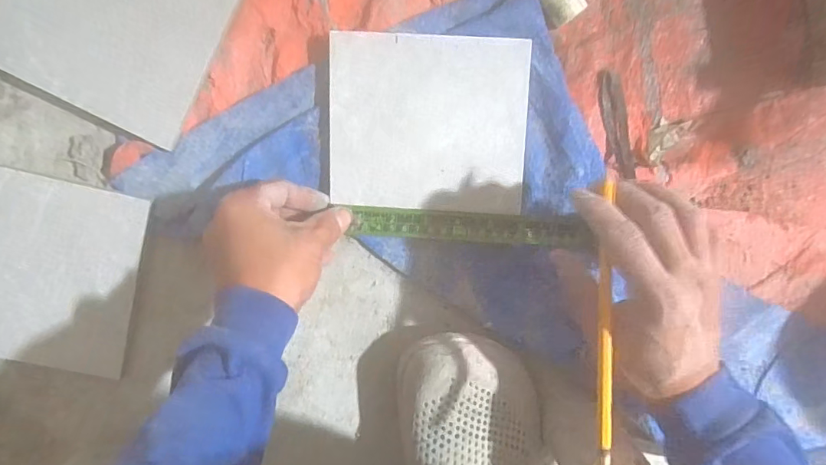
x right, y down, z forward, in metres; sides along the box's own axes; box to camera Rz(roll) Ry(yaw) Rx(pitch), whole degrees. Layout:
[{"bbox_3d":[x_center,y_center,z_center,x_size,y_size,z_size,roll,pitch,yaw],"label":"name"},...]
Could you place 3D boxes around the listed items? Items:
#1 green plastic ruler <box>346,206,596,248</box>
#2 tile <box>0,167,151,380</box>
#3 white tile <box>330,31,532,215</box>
[{"bbox_3d":[0.047,-0.004,0.386,0.185,0.009,0.022,3,98,-5],"label":"green plastic ruler"},{"bbox_3d":[-0.287,0.030,0.374,0.147,0.009,0.147,14,97,-6],"label":"tile"},{"bbox_3d":[0.013,-0.080,0.369,0.144,0.008,0.125,1,98,-4],"label":"white tile"}]

